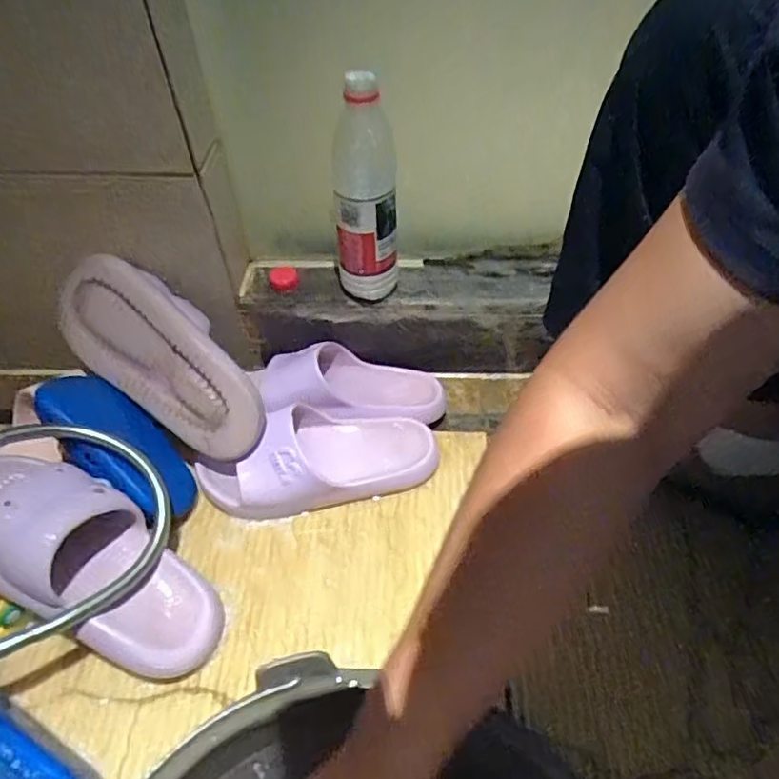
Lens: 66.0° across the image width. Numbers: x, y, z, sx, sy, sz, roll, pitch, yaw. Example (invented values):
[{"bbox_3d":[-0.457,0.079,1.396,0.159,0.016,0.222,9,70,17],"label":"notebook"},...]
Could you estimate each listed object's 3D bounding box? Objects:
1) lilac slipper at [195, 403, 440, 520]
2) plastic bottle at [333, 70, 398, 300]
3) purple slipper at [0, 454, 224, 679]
[{"bbox_3d":[-0.073,0.066,0.611,0.235,0.074,0.091,-12,51,-8],"label":"lilac slipper"},{"bbox_3d":[-0.023,-0.185,0.580,0.057,0.210,0.068,-2,49,-1],"label":"plastic bottle"},{"bbox_3d":[-0.261,0.136,0.505,0.273,0.068,0.111,34,57,0],"label":"purple slipper"}]

